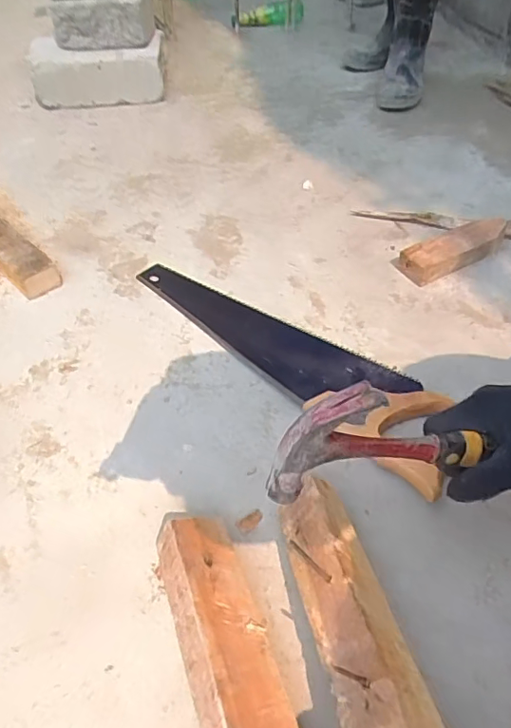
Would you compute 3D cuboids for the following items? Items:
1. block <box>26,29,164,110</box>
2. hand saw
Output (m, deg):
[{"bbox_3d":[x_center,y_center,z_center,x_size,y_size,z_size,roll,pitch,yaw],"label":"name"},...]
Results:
[{"bbox_3d":[-0.375,-0.698,1.272,0.295,0.123,0.128,-4,46,0],"label":"block"},{"bbox_3d":[0.040,-0.035,0.684,0.121,0.033,0.522,-33,53,-25],"label":"hand saw"}]

